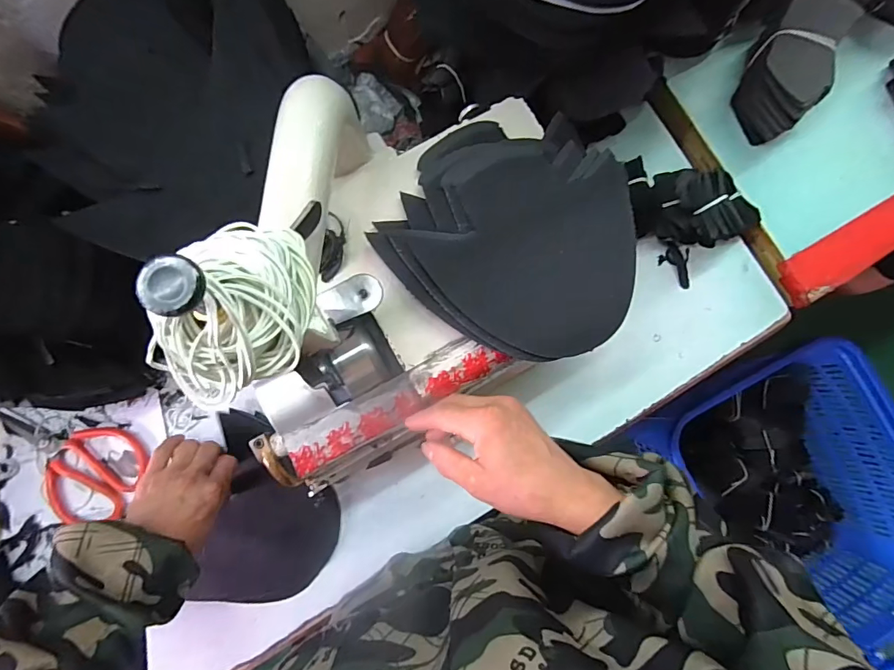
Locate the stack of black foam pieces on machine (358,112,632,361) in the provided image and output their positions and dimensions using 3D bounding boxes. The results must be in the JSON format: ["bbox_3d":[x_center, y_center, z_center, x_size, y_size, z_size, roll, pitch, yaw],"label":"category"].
[{"bbox_3d":[0.068,-0.094,0.394,0.213,0.020,0.206,31,83,0],"label":"stack of black foam pieces on machine"}]

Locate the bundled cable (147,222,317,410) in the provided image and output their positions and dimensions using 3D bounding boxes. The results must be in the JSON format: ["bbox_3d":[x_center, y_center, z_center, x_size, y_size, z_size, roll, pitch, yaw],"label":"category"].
[{"bbox_3d":[-0.093,-0.013,0.199,0.057,0.047,0.085,8,83,-3],"label":"bundled cable"}]

